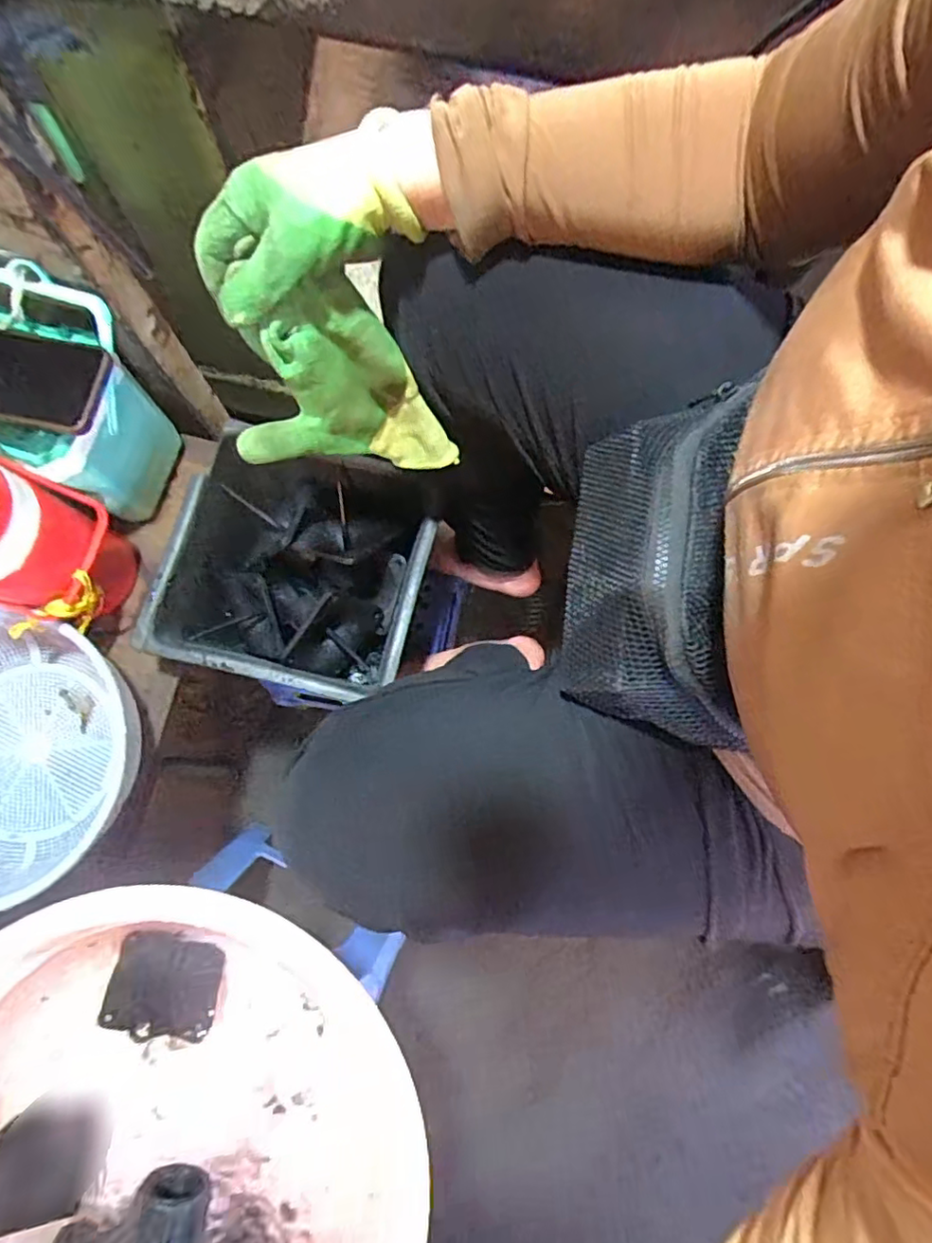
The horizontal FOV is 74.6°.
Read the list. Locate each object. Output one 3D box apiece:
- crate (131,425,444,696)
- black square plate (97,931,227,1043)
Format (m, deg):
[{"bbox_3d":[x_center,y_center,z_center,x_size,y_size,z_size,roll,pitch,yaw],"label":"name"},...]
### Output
[{"bbox_3d":[-0.183,-0.052,0.638,0.278,0.125,0.230,14,79,1],"label":"crate"},{"bbox_3d":[-0.263,0.318,0.536,0.088,0.015,0.078,16,49,-18],"label":"black square plate"}]

